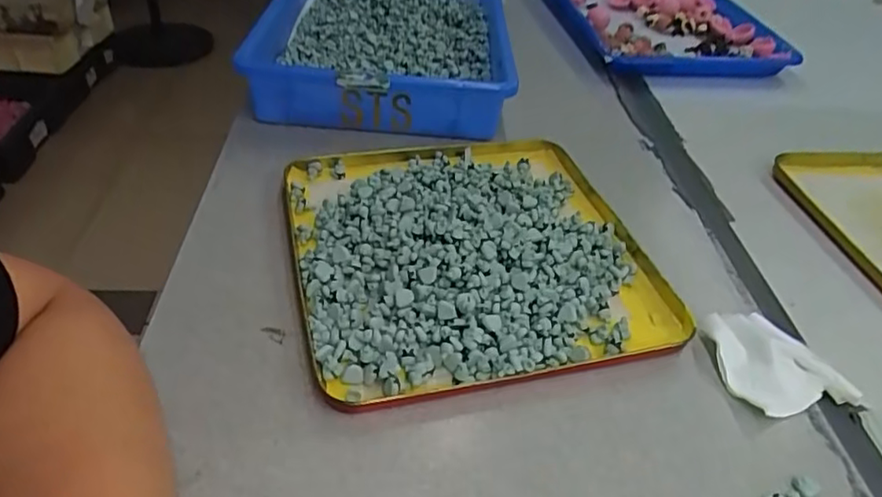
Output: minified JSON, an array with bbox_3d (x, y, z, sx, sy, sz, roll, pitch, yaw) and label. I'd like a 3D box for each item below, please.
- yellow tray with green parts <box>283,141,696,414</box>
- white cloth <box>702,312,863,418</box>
[{"bbox_3d":[0.020,-0.006,0.438,0.238,0.032,0.245,-7,42,-15],"label":"yellow tray with green parts"},{"bbox_3d":[0.205,0.068,0.381,0.076,0.012,0.072,-7,42,-15],"label":"white cloth"}]

